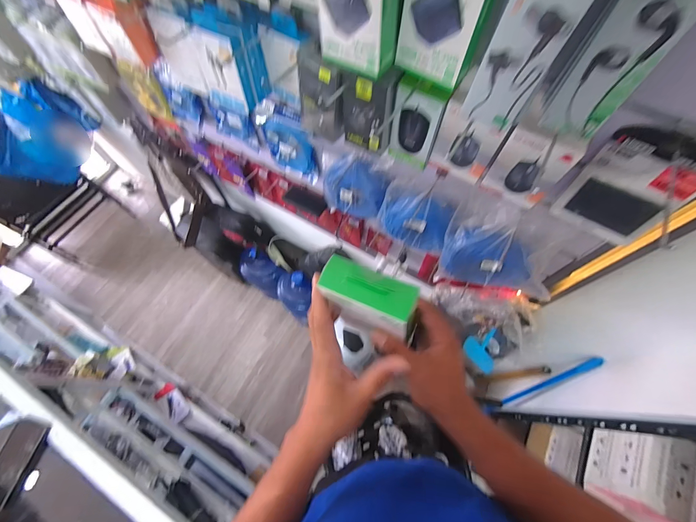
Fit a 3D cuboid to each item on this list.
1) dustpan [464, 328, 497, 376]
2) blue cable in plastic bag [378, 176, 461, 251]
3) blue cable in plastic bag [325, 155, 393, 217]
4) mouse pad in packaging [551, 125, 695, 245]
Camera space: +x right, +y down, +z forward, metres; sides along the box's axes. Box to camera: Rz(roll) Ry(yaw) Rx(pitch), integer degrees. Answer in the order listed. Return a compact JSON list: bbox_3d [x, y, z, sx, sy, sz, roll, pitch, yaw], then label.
[{"bbox_3d":[0.472,0.305,1.034,0.050,0.225,0.137,-32,69,-12],"label":"dustpan"},{"bbox_3d":[0.157,-0.111,0.706,0.161,0.184,0.073,20,68,10],"label":"blue cable in plastic bag"},{"bbox_3d":[0.013,-0.178,0.751,0.176,0.190,0.045,27,69,13],"label":"blue cable in plastic bag"},{"bbox_3d":[0.404,-0.105,0.443,0.123,0.170,0.031,34,71,15],"label":"mouse pad in packaging"}]

